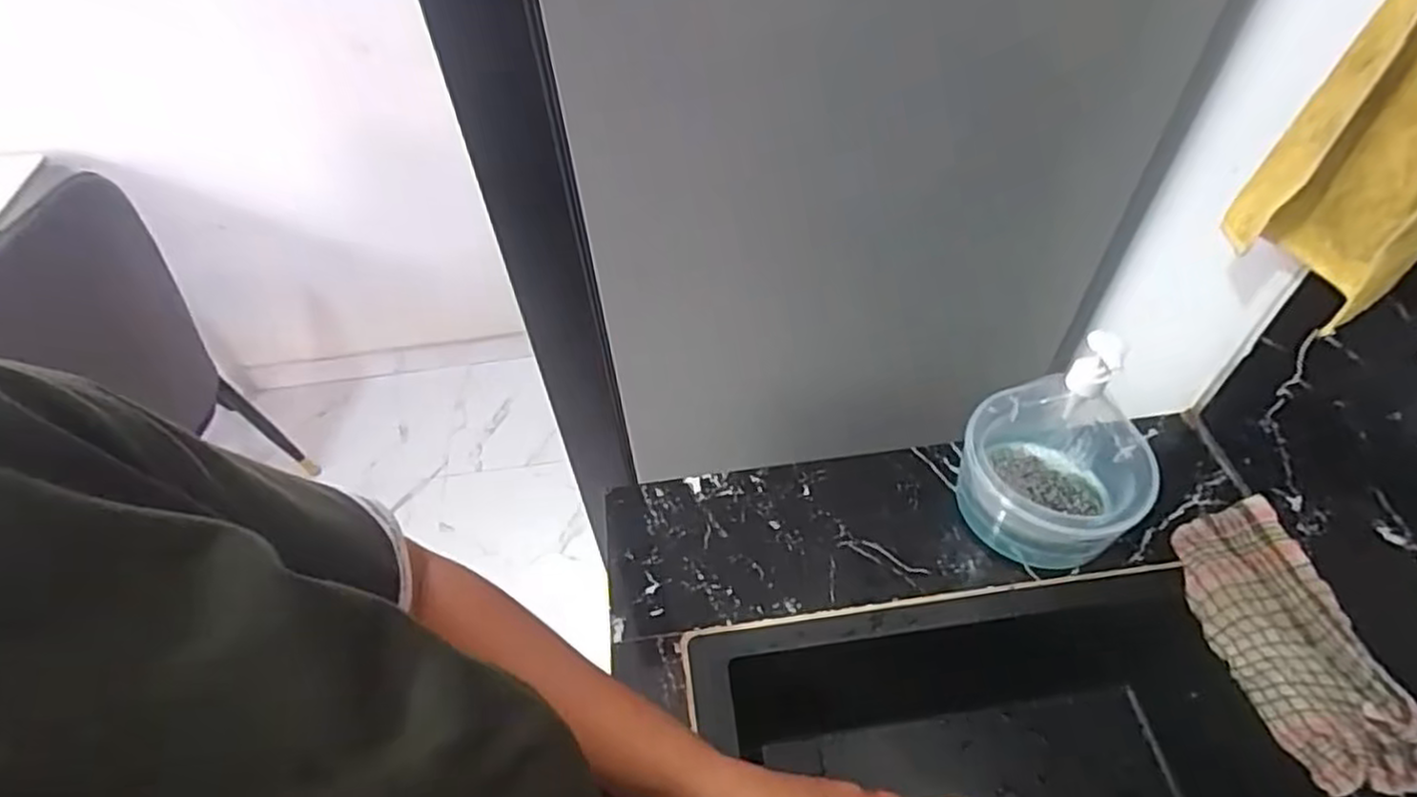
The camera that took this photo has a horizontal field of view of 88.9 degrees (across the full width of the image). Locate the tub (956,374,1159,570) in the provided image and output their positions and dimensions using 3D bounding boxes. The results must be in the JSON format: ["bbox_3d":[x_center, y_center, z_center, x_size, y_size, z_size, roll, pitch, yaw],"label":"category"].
[{"bbox_3d":[0.307,0.068,0.644,0.138,0.091,0.146,-1,50,2],"label":"tub"}]

